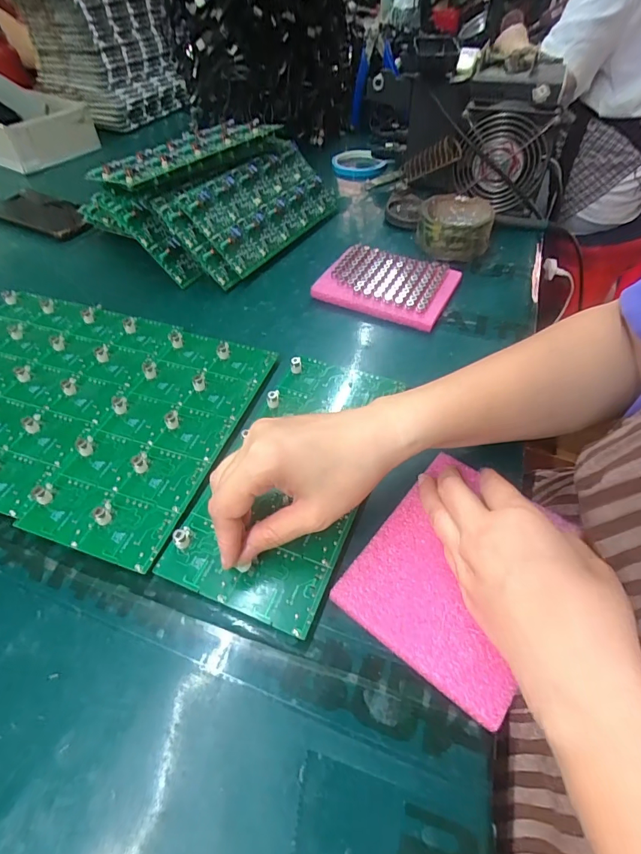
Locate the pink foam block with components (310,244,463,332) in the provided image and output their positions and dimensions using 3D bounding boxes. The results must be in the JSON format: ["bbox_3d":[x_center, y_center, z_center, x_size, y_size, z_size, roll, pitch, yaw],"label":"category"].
[{"bbox_3d":[0.078,-0.164,0.484,0.137,0.019,0.106,21,53,16],"label":"pink foam block with components"}]

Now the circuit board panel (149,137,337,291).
[{"bbox_3d":[-0.075,-0.273,0.526,0.119,0.023,0.236,52,58,-16],"label":"circuit board panel"}]

